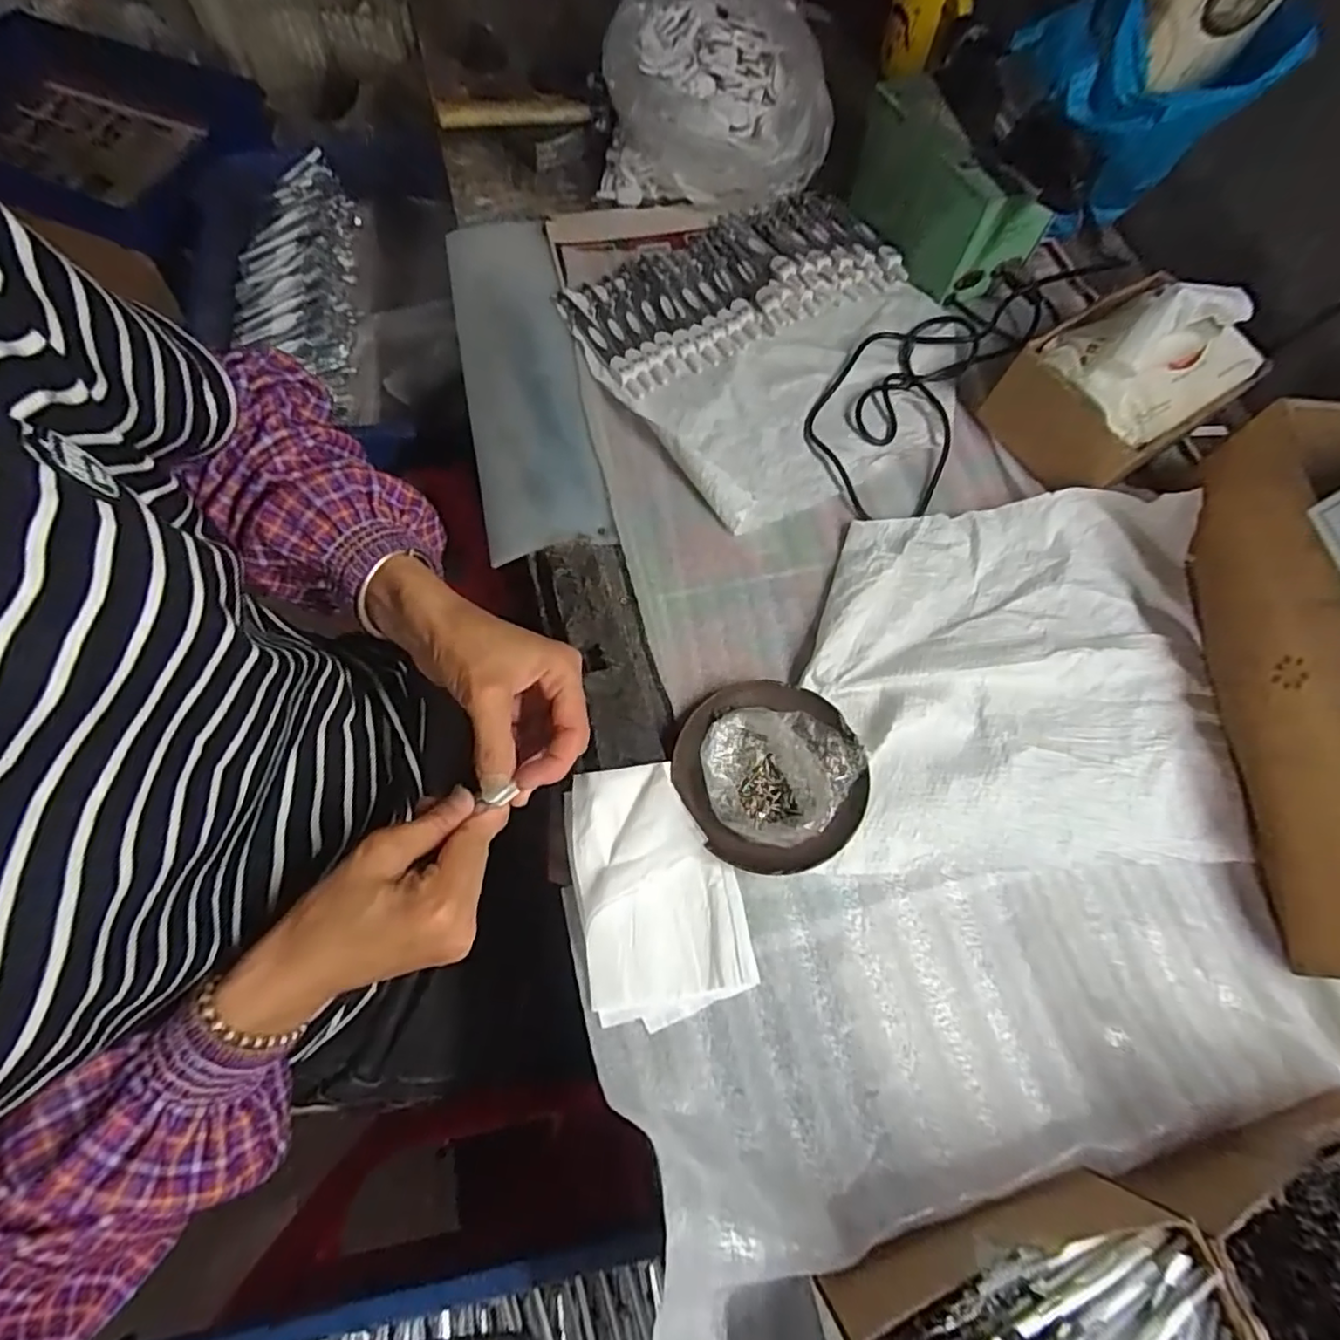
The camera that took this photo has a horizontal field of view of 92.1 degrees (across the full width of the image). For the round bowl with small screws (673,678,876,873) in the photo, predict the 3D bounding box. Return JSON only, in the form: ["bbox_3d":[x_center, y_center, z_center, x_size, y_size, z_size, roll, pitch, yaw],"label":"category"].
[{"bbox_3d":[0.063,0.060,0.389,0.110,0.025,0.113,1,68,-3],"label":"round bowl with small screws"}]

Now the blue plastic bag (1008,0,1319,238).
[{"bbox_3d":[0.348,-0.441,0.521,0.176,0.148,0.121,18,68,4],"label":"blue plastic bag"}]

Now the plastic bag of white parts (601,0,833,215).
[{"bbox_3d":[0.036,-0.515,0.582,0.183,0.111,0.176,-11,69,-7],"label":"plastic bag of white parts"}]

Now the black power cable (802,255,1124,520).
[{"bbox_3d":[0.218,-0.246,0.530,0.124,0.034,0.304,38,76,10],"label":"black power cable"}]

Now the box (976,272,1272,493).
[{"bbox_3d":[0.336,-0.215,0.476,0.151,0.100,0.118,-32,73,-14],"label":"box"}]

